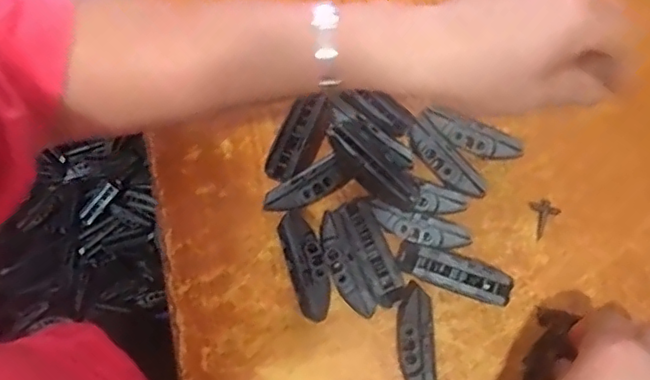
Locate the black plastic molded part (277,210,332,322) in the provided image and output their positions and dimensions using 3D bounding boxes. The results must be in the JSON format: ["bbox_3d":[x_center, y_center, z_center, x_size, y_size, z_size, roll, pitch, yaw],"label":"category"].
[{"bbox_3d":[-0.012,0.049,0.377,0.024,0.021,0.070,-18,76,-6],"label":"black plastic molded part"}]

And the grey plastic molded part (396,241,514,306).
[{"bbox_3d":[0.083,0.055,0.379,0.074,0.018,0.021,17,76,3],"label":"grey plastic molded part"}]

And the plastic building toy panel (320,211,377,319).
[{"bbox_3d":[0.011,0.049,0.377,0.018,0.021,0.070,-24,77,-7],"label":"plastic building toy panel"}]

